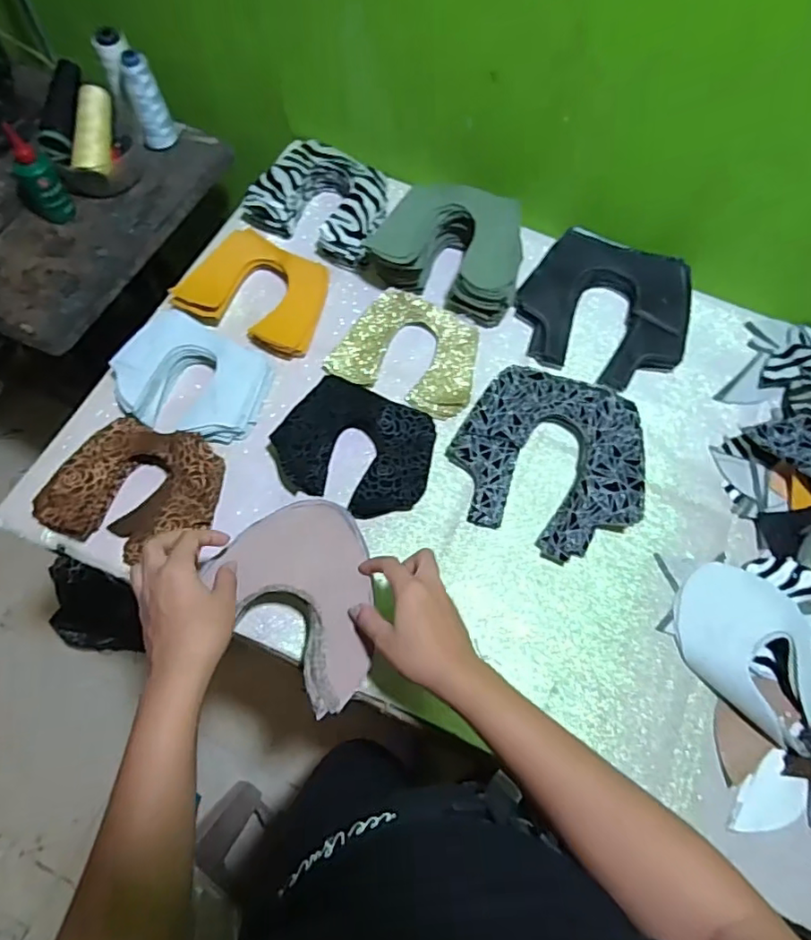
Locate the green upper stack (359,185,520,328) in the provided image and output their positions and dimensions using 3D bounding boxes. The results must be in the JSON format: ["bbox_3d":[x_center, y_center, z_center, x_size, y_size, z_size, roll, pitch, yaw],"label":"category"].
[{"bbox_3d":[0.055,-0.272,0.685,0.182,0.060,0.152,22,68,7],"label":"green upper stack"}]

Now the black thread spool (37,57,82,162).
[{"bbox_3d":[-0.426,-0.447,0.711,0.032,0.037,0.123,3,81,1],"label":"black thread spool"}]

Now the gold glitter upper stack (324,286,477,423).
[{"bbox_3d":[0.010,-0.140,0.669,0.161,0.017,0.134,23,68,7],"label":"gold glitter upper stack"}]

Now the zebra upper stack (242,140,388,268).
[{"bbox_3d":[-0.097,-0.344,0.724,0.165,0.047,0.151,21,68,6],"label":"zebra upper stack"}]

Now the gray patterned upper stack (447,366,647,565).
[{"bbox_3d":[0.153,-0.010,0.604,0.194,0.034,0.187,20,68,6],"label":"gray patterned upper stack"}]

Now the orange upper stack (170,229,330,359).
[{"bbox_3d":[-0.170,-0.206,0.670,0.156,0.027,0.130,31,74,-2],"label":"orange upper stack"}]

